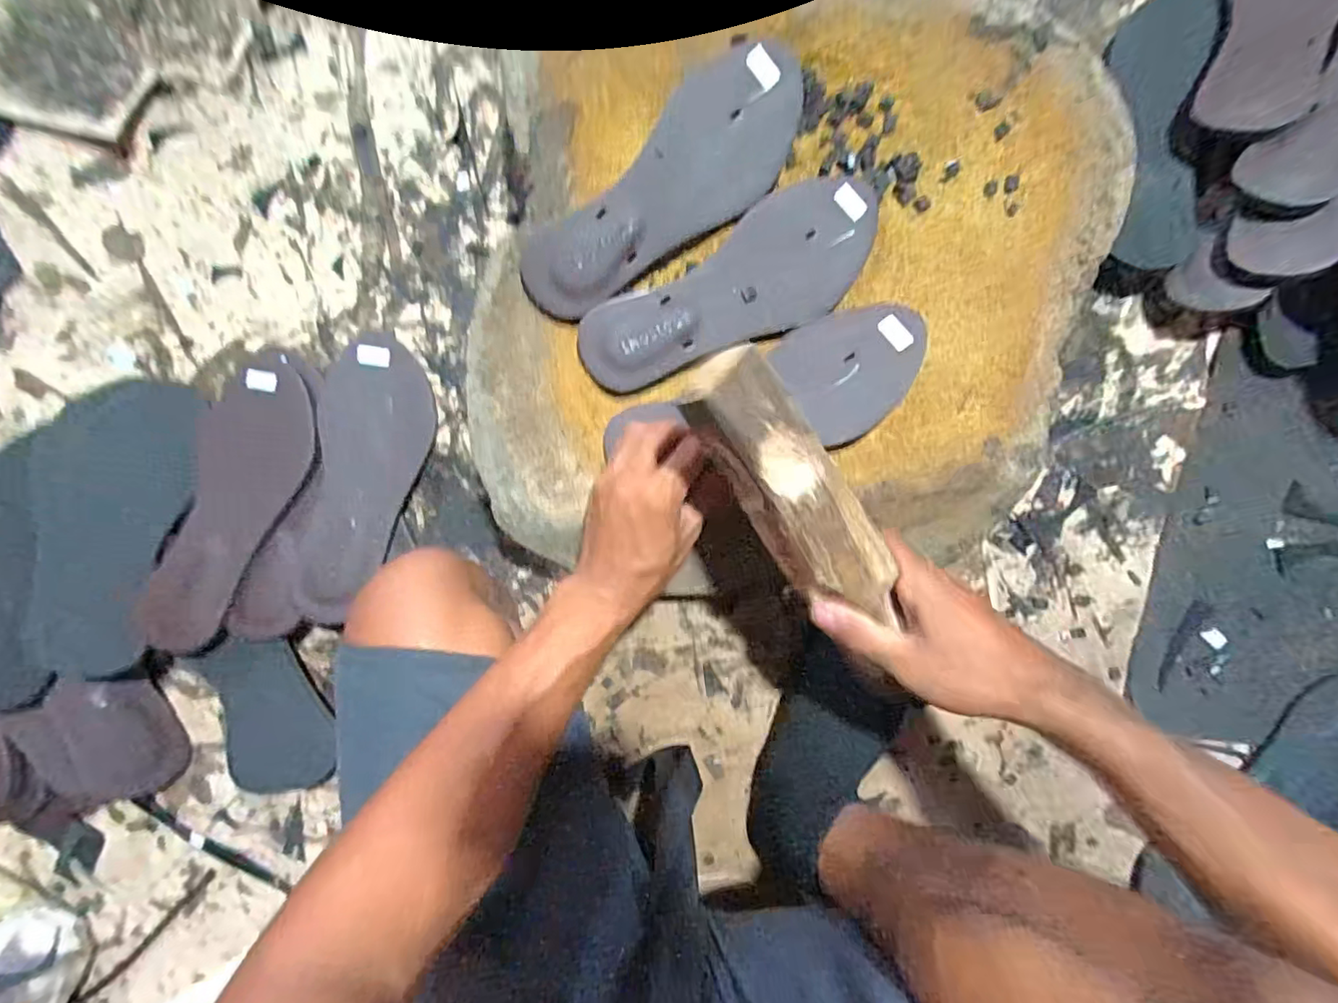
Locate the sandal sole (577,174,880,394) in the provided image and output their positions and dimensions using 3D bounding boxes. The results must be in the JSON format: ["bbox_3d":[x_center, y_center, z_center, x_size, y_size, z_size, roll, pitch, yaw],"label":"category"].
[{"bbox_3d":[0.051,-0.156,0.424,0.242,0.010,0.087,-31,91,2],"label":"sandal sole"}]

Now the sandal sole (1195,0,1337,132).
[{"bbox_3d":[0.491,-0.404,0.459,0.091,0.021,0.243,25,83,26],"label":"sandal sole"}]

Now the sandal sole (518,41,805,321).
[{"bbox_3d":[-0.004,-0.231,0.416,0.239,0.016,0.090,-36,90,2],"label":"sandal sole"}]

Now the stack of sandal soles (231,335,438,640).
[{"bbox_3d":[-0.276,-0.010,0.489,0.098,0.020,0.264,17,83,-13],"label":"stack of sandal soles"}]

